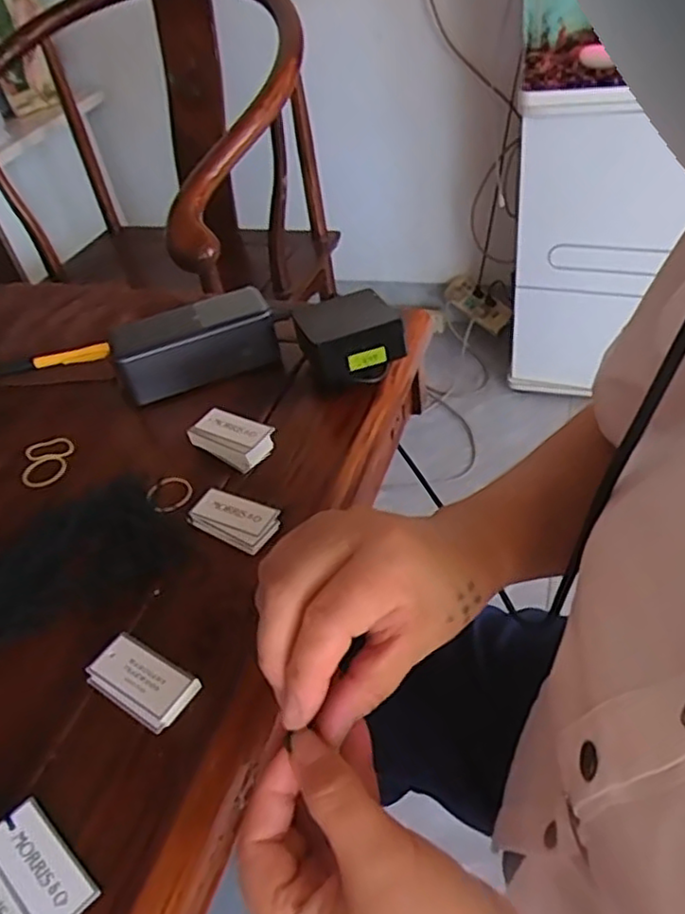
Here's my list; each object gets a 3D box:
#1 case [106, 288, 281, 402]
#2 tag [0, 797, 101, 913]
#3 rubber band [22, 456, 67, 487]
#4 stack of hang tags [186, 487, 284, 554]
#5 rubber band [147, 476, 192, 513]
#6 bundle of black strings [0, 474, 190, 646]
[{"bbox_3d":[-0.121,-0.093,0.544,0.126,0.057,0.055,-22,45,-13],"label":"case"},{"bbox_3d":[-0.133,0.179,0.290,0.056,0.009,0.026,30,56,35],"label":"tag"},{"bbox_3d":[-0.223,0.011,0.498,0.032,0.005,0.030,-6,43,5],"label":"rubber band"},{"bbox_3d":[-0.071,0.039,0.429,0.063,0.011,0.032,19,50,28],"label":"stack of hang tags"},{"bbox_3d":[-0.120,0.026,0.460,0.030,0.004,0.033,-6,43,5],"label":"rubber band"},{"bbox_3d":[-0.193,0.068,0.418,0.167,0.009,0.102,-28,45,-18],"label":"bundle of black strings"}]

